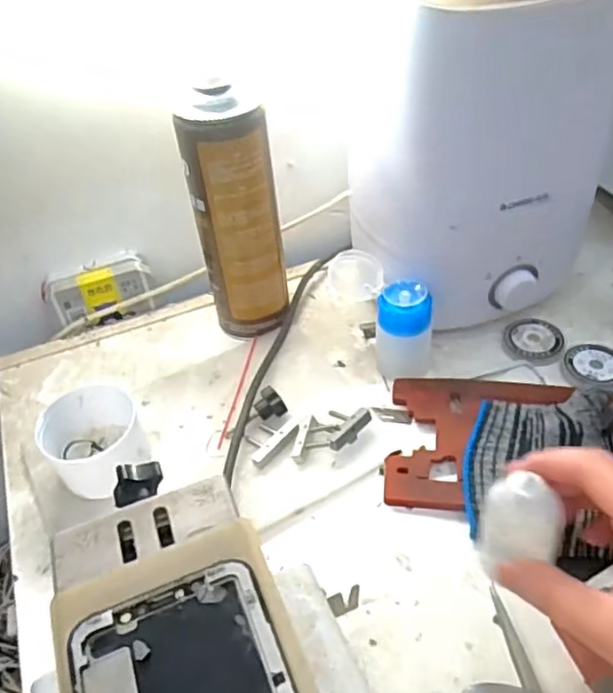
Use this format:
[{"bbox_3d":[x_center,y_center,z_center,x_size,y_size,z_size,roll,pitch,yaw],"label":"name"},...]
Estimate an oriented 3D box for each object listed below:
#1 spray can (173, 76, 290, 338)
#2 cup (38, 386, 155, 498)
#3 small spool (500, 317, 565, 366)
[{"bbox_3d":[-0.053,-0.092,0.495,0.053,0.199,0.046,24,52,28],"label":"spray can"},{"bbox_3d":[-0.144,0.067,0.452,0.067,0.055,0.064,-3,44,3],"label":"cup"},{"bbox_3d":[0.184,-0.004,0.525,0.046,0.008,0.048,-3,44,3],"label":"small spool"}]

